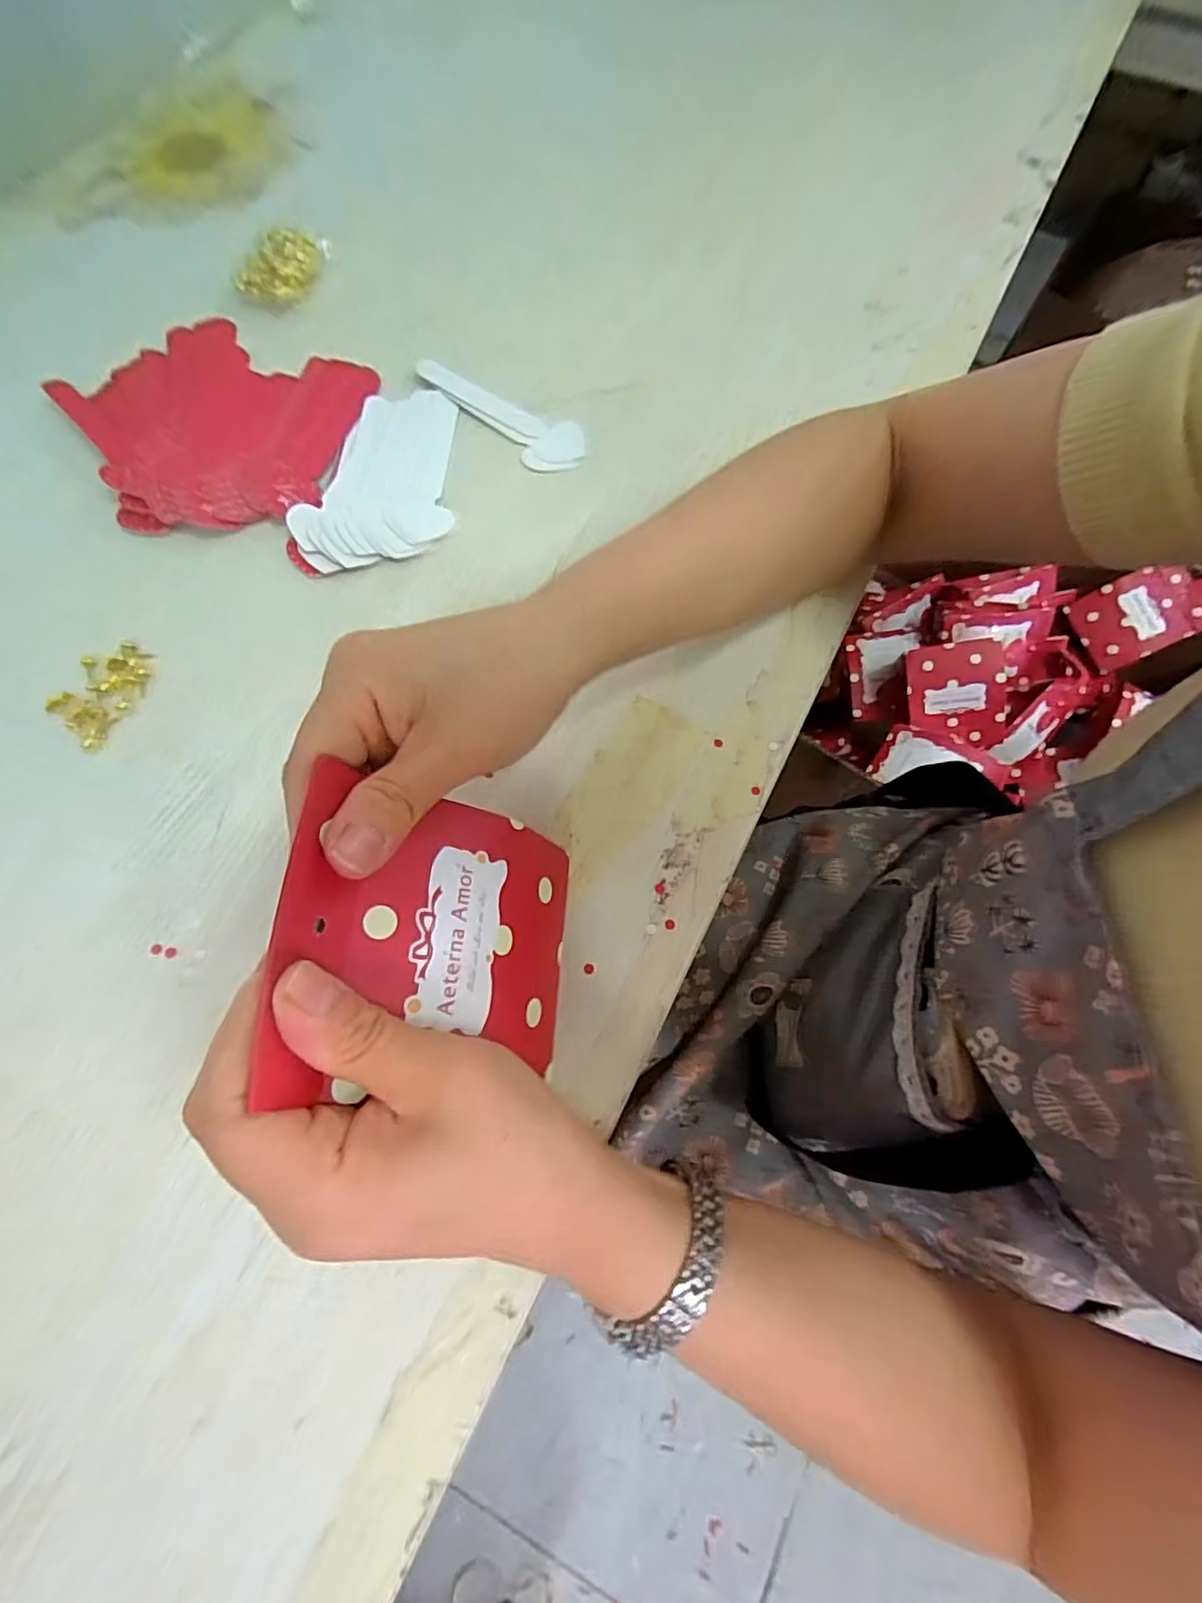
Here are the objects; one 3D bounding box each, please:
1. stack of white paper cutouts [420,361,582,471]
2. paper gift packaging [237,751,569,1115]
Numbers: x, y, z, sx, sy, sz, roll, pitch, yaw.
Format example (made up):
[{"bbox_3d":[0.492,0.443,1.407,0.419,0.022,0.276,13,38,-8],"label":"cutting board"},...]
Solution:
[{"bbox_3d":[-0.066,-0.244,0.385,0.122,0.013,0.038,29,73,9],"label":"stack of white paper cutouts"},{"bbox_3d":[-0.051,0.044,0.207,0.009,0.113,0.091,-14,68,41],"label":"paper gift packaging"}]

